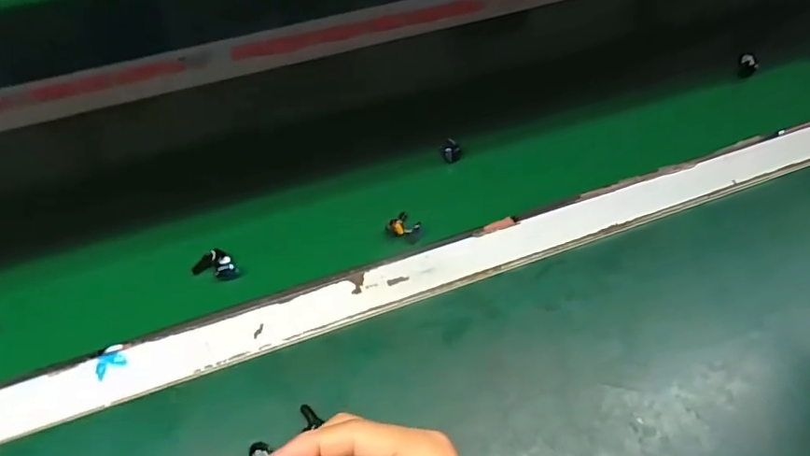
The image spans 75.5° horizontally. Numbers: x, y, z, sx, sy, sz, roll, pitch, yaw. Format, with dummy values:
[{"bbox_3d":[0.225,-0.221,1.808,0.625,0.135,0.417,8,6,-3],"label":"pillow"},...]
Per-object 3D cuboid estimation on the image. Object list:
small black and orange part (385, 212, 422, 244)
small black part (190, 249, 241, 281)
[{"bbox_3d":[0.000,0.000,0.453,0.027,0.017,0.025,0,53,0],"label":"small black and orange part"},{"bbox_3d":[-0.154,0.031,0.435,0.039,0.008,0.023,9,54,8],"label":"small black part"}]

